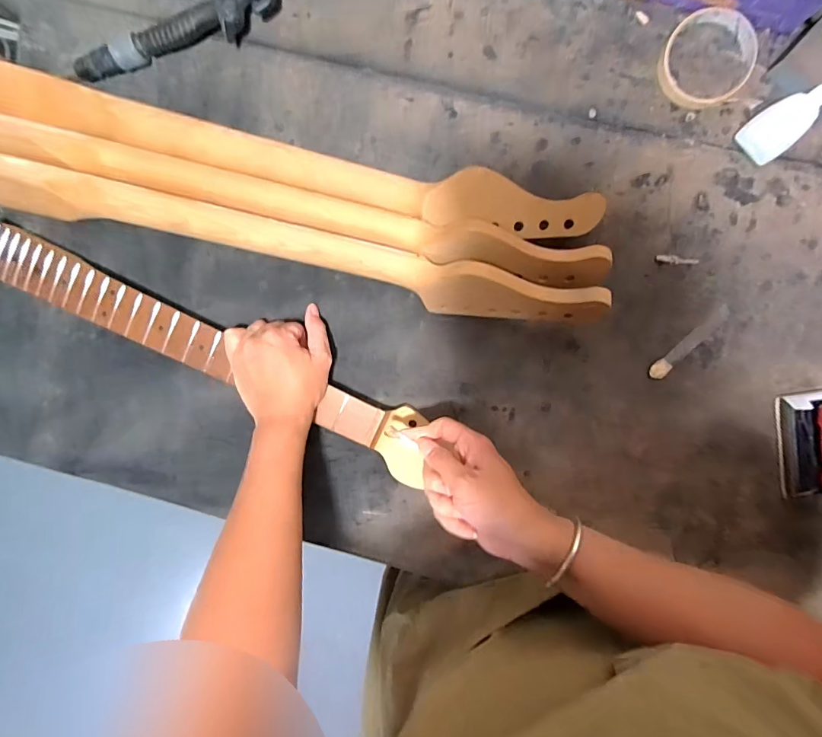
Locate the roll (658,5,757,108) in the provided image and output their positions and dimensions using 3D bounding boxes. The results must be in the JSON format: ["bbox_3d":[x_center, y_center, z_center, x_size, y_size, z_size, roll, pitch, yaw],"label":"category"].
[{"bbox_3d":[0.284,-0.298,0.407,0.084,0.021,0.080,0,97,4],"label":"roll"}]

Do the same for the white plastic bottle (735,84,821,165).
[{"bbox_3d":[0.364,-0.238,0.397,0.089,0.016,0.043,-34,96,37],"label":"white plastic bottle"}]

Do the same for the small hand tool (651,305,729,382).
[{"bbox_3d":[0.295,-0.027,0.447,0.017,0.007,0.101,44,98,-2],"label":"small hand tool"}]

